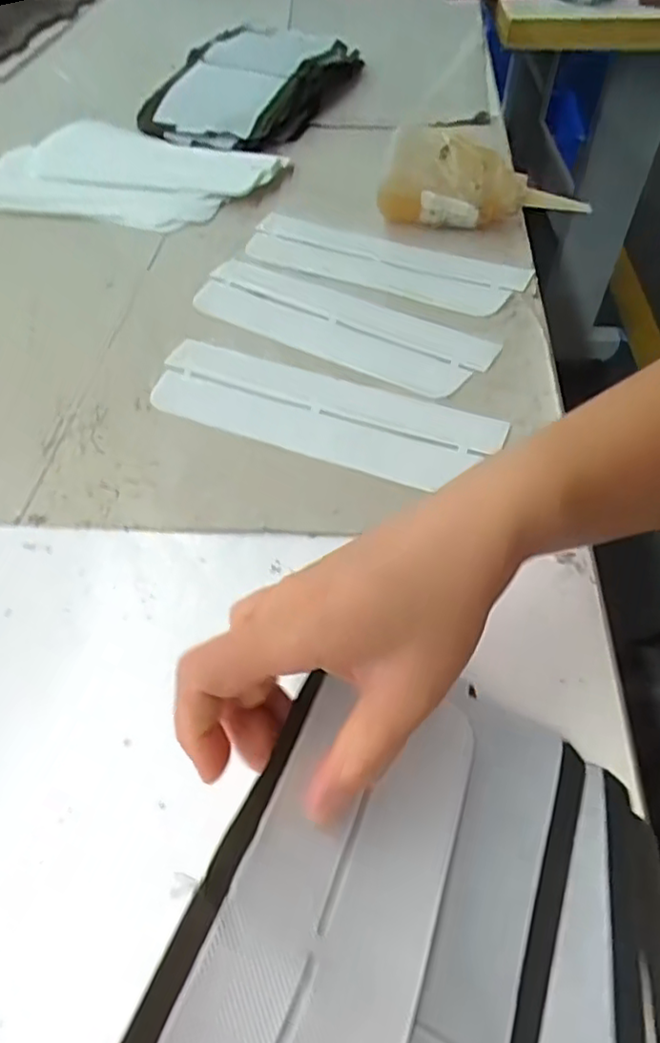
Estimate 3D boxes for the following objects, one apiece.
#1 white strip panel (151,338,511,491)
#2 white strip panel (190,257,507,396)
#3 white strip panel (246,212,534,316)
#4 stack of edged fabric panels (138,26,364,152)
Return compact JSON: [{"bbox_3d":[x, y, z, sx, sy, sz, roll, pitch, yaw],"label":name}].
[{"bbox_3d":[-0.009,-0.069,0.395,0.216,0.008,0.067,20,54,15],"label":"white strip panel"},{"bbox_3d":[0.003,-0.141,0.450,0.216,0.008,0.063,27,56,19],"label":"white strip panel"},{"bbox_3d":[0.035,-0.202,0.499,0.218,0.005,0.073,22,57,20],"label":"white strip panel"},{"bbox_3d":[-0.079,-0.469,0.685,0.165,0.038,0.268,17,54,13],"label":"stack of edged fabric panels"}]

